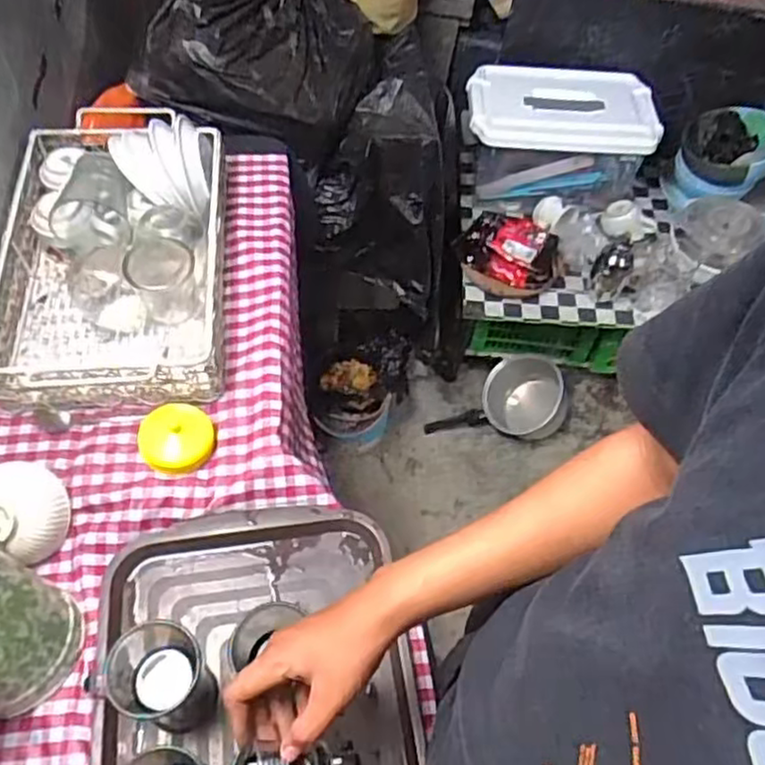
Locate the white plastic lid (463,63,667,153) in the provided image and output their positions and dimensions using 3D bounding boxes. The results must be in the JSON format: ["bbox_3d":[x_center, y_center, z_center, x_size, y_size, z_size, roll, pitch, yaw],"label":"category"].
[{"bbox_3d":[0.393,-0.591,1.494,0.408,0.044,0.226,0,56,-4],"label":"white plastic lid"}]

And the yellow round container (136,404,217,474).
[{"bbox_3d":[-0.232,0.061,0.782,0.080,0.042,0.076,2,56,-3],"label":"yellow round container"}]

